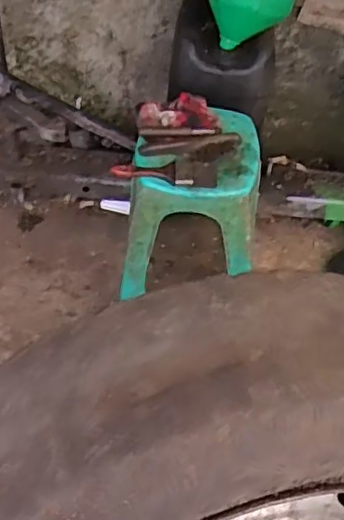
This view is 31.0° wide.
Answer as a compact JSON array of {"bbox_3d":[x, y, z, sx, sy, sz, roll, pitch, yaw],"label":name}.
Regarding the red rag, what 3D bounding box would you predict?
[{"bbox_3d":[0.012,-0.299,1.269,0.162,0.040,0.081,-4,56,-5],"label":"red rag"}]

